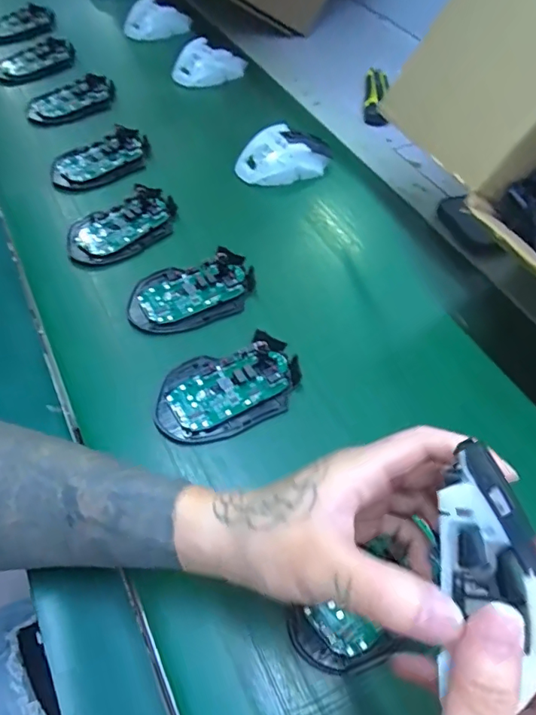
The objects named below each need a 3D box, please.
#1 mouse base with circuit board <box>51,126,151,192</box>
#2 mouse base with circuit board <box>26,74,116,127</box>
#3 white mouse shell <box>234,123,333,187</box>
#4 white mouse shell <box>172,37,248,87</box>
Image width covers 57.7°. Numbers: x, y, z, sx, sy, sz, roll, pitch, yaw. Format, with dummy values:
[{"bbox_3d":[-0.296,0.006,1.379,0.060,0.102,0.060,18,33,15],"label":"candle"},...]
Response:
[{"bbox_3d":[-0.189,-0.228,0.558,0.120,0.018,0.067,-33,59,-27],"label":"mouse base with circuit board"},{"bbox_3d":[-0.255,-0.334,0.638,0.119,0.025,0.072,-31,58,-26],"label":"mouse base with circuit board"},{"bbox_3d":[0.016,-0.234,0.566,0.109,0.037,0.063,-15,55,-15],"label":"white mouse shell"},{"bbox_3d":[-0.085,-0.424,0.702,0.105,0.040,0.061,-4,56,-1],"label":"white mouse shell"}]

